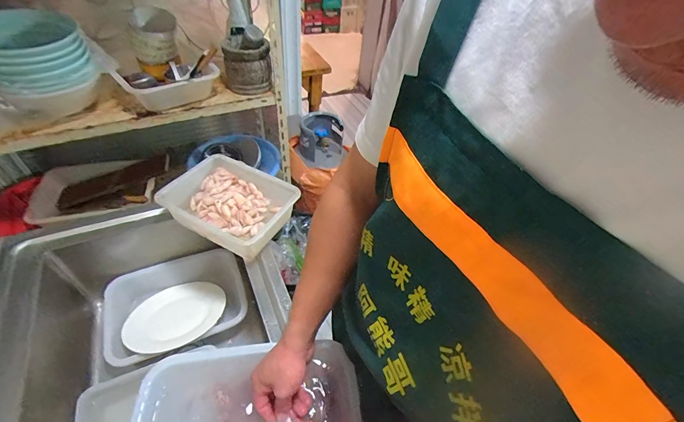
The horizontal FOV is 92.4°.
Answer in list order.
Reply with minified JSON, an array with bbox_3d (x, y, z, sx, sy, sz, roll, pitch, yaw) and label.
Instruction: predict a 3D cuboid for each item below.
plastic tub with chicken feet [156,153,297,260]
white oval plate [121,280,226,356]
[{"bbox_3d":[-0.267,-0.016,0.816,0.271,0.086,0.212,23,49,14],"label":"plastic tub with chicken feet"},{"bbox_3d":[-0.429,0.268,0.855,0.234,0.017,0.219,-12,30,-28],"label":"white oval plate"}]

